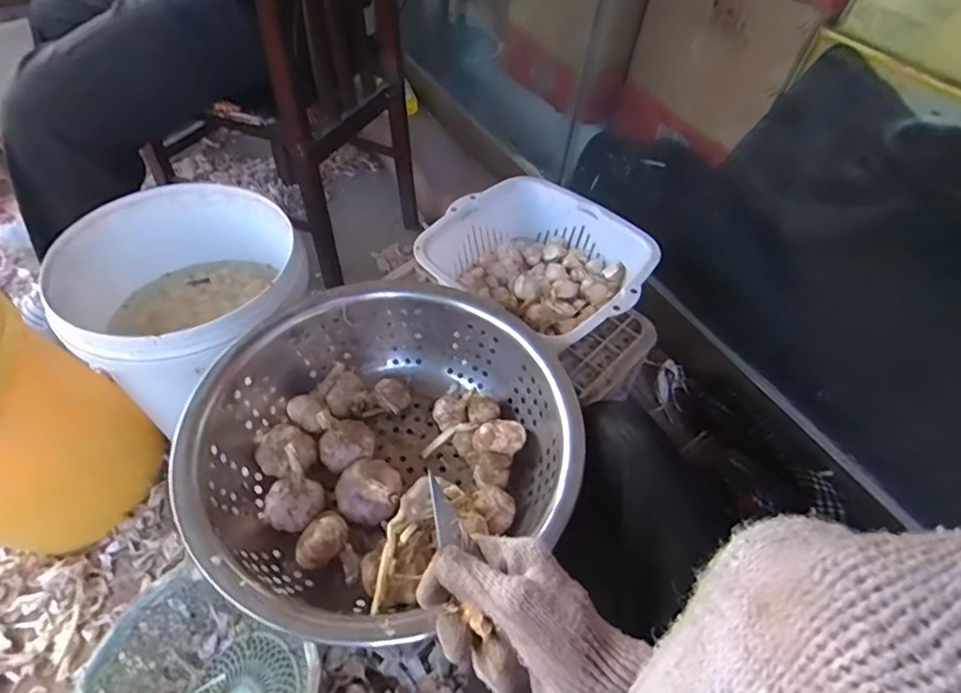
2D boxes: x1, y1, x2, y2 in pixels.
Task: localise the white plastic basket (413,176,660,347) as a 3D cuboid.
[{"bbox_3d":[0.079,-0.111,0.733,0.272,0.088,0.248,33,55,20],"label":"white plastic basket"}]

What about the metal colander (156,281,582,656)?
[{"bbox_3d":[-0.100,0.092,0.535,0.347,0.120,0.327,3,50,-4],"label":"metal colander"}]

